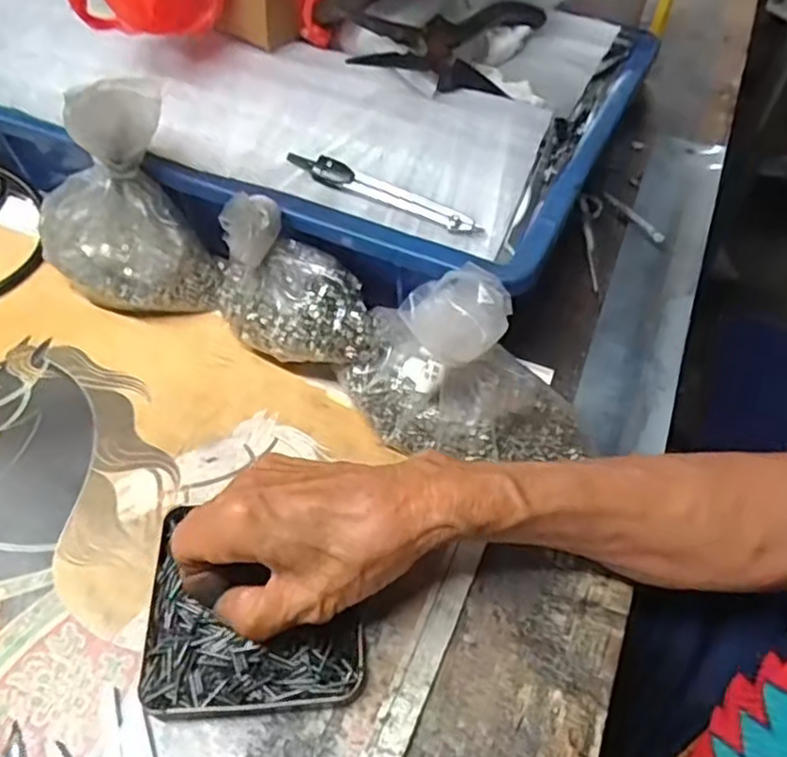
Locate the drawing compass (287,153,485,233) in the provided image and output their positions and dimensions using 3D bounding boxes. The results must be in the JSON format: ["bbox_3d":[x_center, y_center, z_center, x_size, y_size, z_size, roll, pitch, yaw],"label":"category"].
[{"bbox_3d":[-0.006,-0.103,0.381,0.115,0.004,0.014,23,82,12],"label":"drawing compass"}]

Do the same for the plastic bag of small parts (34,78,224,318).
[{"bbox_3d":[-0.165,-0.101,0.400,0.087,0.124,0.095,-27,57,-18],"label":"plastic bag of small parts"}]

